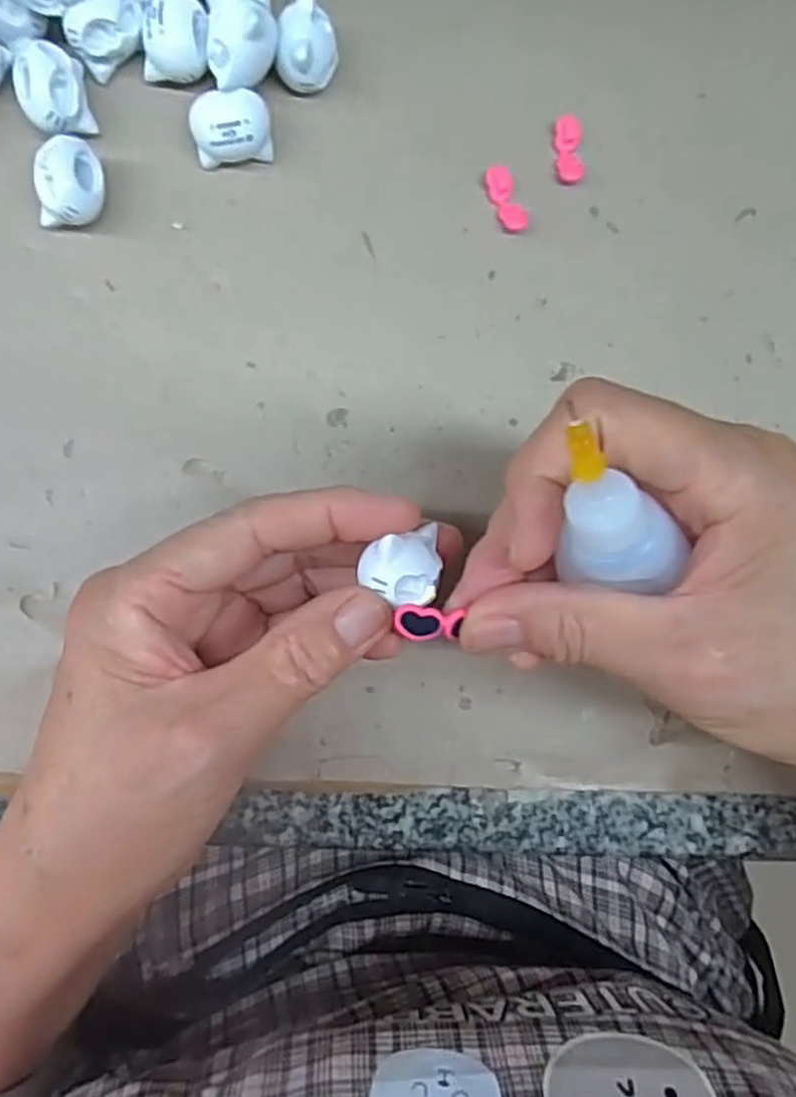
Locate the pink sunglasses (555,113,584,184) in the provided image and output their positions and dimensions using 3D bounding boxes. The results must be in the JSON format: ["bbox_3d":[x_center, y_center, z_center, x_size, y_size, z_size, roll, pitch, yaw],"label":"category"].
[{"bbox_3d":[0.062,-0.143,0.262,0.010,0.004,0.024,-3,89,-7],"label":"pink sunglasses"}]

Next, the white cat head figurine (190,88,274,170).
[{"bbox_3d":[-0.056,-0.140,0.246,0.025,0.017,0.020,-8,90,-7],"label":"white cat head figurine"}]

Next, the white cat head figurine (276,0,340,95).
[{"bbox_3d":[-0.030,-0.169,0.248,0.019,0.019,0.024,3,88,-7],"label":"white cat head figurine"}]

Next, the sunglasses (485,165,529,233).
[{"bbox_3d":[0.039,-0.123,0.260,0.010,0.004,0.023,-20,91,-7],"label":"sunglasses"}]

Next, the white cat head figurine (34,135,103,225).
[{"bbox_3d":[-0.106,-0.117,0.239,0.018,0.021,0.024,5,88,-7],"label":"white cat head figurine"}]

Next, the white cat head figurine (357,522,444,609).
[{"bbox_3d":[0.002,0.005,0.199,0.023,0.015,0.019,-14,92,-7],"label":"white cat head figurine"}]

